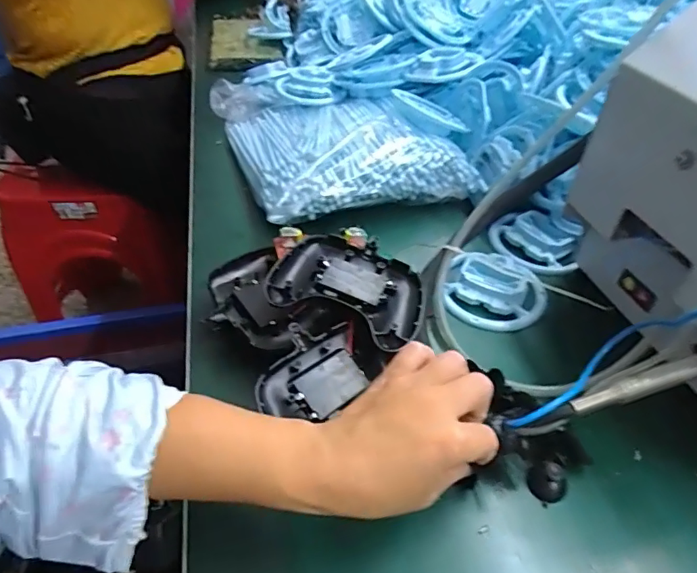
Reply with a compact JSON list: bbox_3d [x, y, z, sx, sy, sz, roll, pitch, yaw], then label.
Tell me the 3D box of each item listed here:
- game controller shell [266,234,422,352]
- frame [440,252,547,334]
[{"bbox_3d":[0.003,-0.001,0.425,0.119,0.034,0.093,15,45,14],"label":"game controller shell"},{"bbox_3d":[0.138,0.002,0.478,0.092,0.022,0.086,8,44,8],"label":"frame"}]

